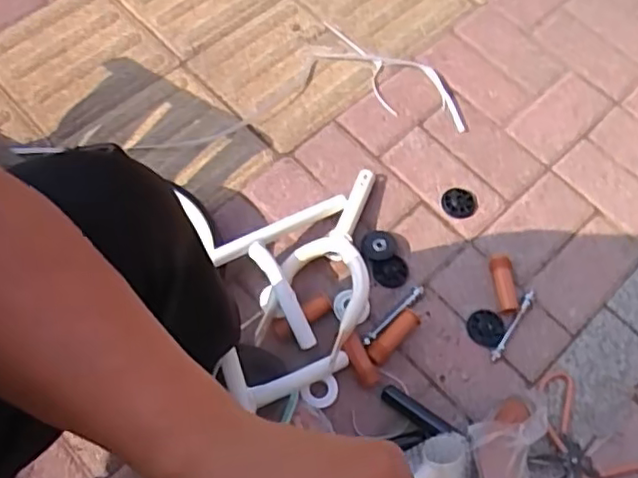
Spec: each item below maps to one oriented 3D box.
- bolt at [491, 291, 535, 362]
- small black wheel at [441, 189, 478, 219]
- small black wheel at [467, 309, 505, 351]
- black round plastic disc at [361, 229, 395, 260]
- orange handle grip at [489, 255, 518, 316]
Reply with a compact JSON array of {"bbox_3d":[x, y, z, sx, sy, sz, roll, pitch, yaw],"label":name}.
[{"bbox_3d":[0.279,0.122,0.889,0.015,0.011,0.125,34,69,12],"label":"bolt"},{"bbox_3d":[0.217,-0.056,0.962,0.052,0.013,0.049,1,66,-2],"label":"small black wheel"},{"bbox_3d":[0.236,0.128,0.879,0.049,0.011,0.054,20,67,6],"label":"small black wheel"},{"bbox_3d":[0.089,0.009,0.915,0.054,0.014,0.045,-31,71,-15],"label":"black round plastic disc"},{"bbox_3d":[0.266,0.064,0.894,0.029,0.025,0.087,-4,66,-5],"label":"orange handle grip"}]

